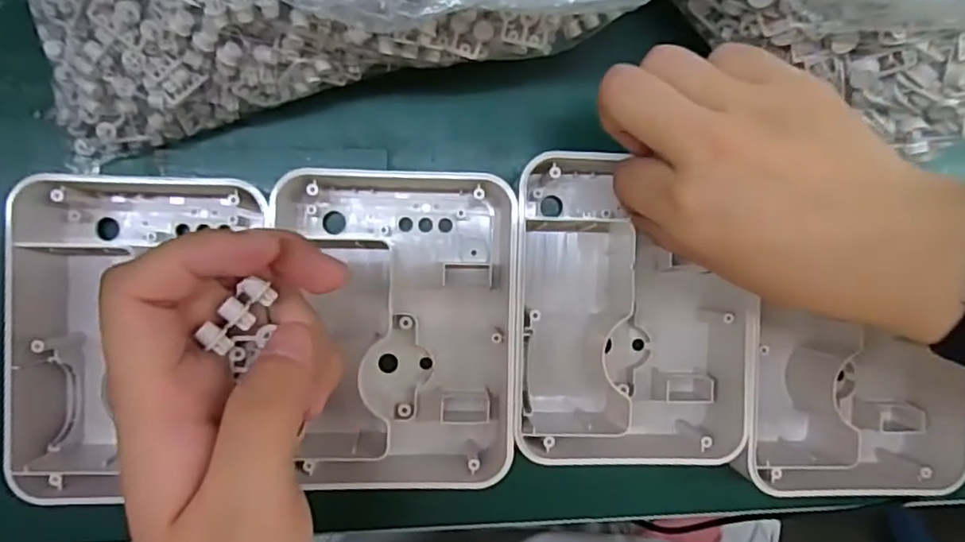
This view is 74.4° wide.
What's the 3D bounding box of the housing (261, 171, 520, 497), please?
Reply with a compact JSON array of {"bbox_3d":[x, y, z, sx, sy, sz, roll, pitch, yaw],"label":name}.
[{"bbox_3d":[-0.036,0.025,0.274,0.095,0.048,0.132,0,96,-6],"label":"housing"}]

